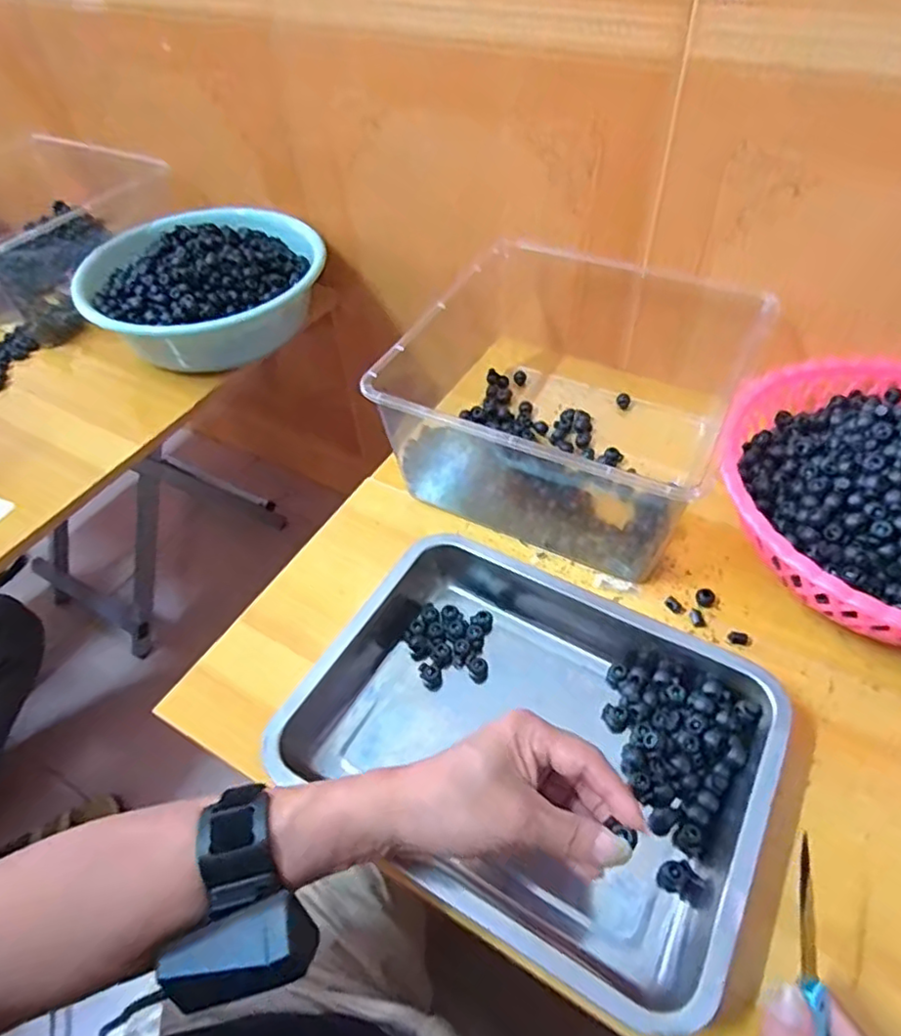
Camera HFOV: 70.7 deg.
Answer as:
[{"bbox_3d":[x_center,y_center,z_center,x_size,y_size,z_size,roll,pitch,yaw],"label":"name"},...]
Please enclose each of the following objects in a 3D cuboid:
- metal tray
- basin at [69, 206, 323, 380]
[{"bbox_3d":[0.058,0.153,0.465,0.308,0.053,0.240,23,54,22],"label":"metal tray"},{"bbox_3d":[-0.308,-0.283,0.817,0.294,0.125,0.259,-18,50,-12],"label":"basin"}]

